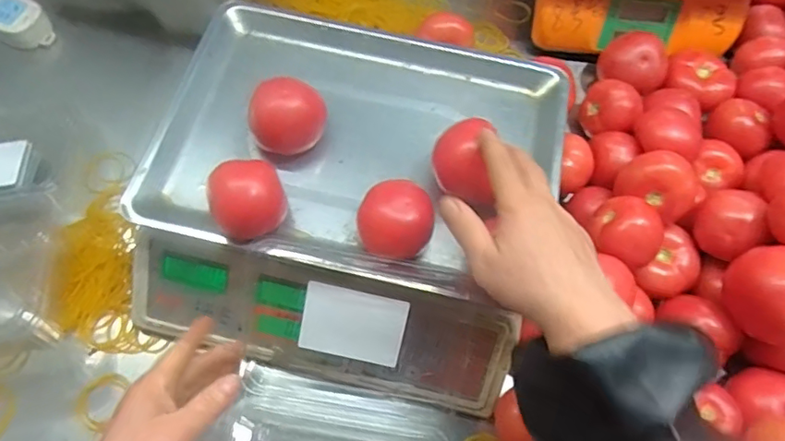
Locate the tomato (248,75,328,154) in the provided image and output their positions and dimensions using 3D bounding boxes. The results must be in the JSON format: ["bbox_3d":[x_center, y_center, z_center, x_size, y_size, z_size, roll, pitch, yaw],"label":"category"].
[{"bbox_3d":[-0.085,-0.084,0.450,0.060,0.058,0.050,-10,66,-8],"label":"tomato"}]

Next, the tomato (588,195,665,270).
[{"bbox_3d":[0.204,0.013,0.478,0.056,0.048,0.057,1,65,-3],"label":"tomato"}]

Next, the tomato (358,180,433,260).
[{"bbox_3d":[0.002,0.003,0.417,0.056,0.054,0.048,9,65,0],"label":"tomato"}]

